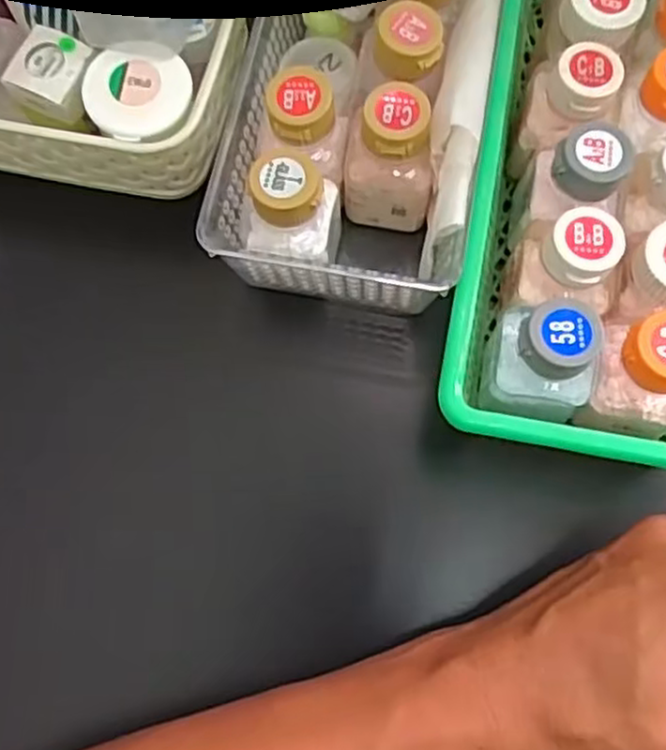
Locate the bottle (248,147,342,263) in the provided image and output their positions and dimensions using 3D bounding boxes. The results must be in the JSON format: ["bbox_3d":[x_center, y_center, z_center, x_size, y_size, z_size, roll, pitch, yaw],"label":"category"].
[{"bbox_3d":[-0.017,-0.071,0.326,0.035,0.068,0.035,8,74,3],"label":"bottle"}]

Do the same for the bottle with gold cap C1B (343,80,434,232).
[{"bbox_3d":[0.025,-0.101,0.336,0.038,0.067,0.034,0,74,1],"label":"bottle with gold cap C1B"}]

